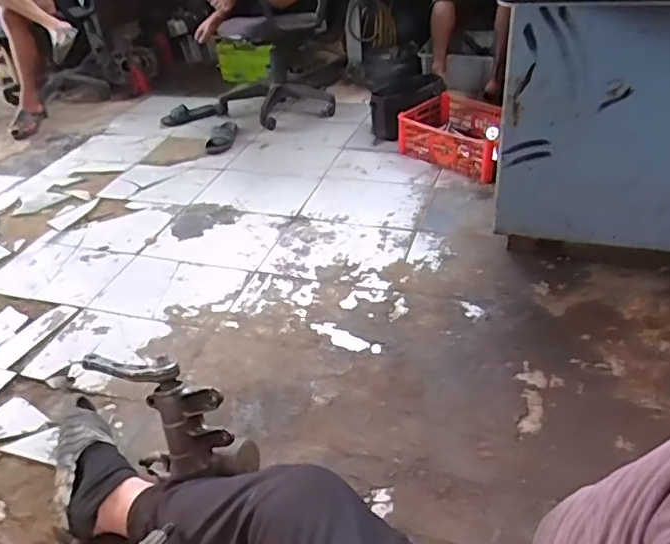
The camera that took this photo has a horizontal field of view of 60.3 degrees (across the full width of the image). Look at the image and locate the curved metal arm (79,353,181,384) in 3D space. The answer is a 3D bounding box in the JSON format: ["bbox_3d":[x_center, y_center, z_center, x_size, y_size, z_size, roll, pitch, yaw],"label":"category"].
[{"bbox_3d":[-0.344,0.158,0.958,0.175,0.028,0.036,5,38,13],"label":"curved metal arm"}]

